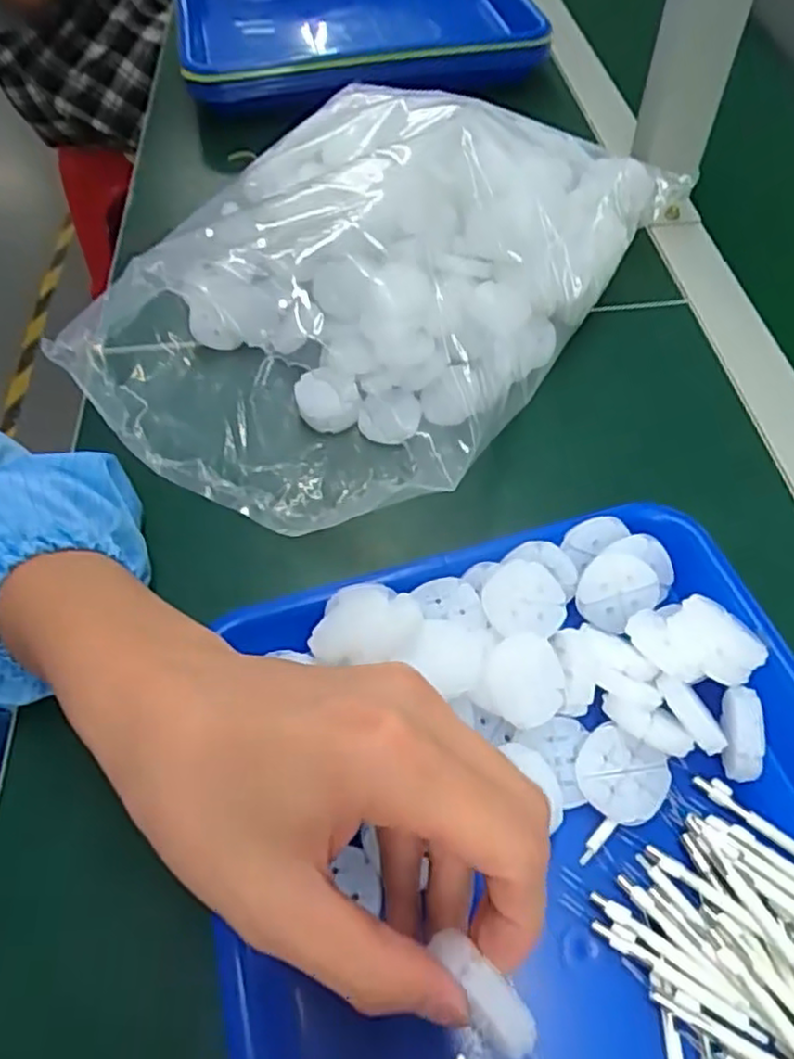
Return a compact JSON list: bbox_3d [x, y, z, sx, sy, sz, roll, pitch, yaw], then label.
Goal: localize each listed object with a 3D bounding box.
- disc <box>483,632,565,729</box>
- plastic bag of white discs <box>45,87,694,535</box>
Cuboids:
[{"bbox_3d":[0.051,0.059,0.277,0.035,0.004,0.036,7,69,-20],"label":"disc"},{"bbox_3d":[-0.013,-0.173,0.441,0.258,0.104,0.357,30,61,21],"label":"plastic bag of white discs"}]

